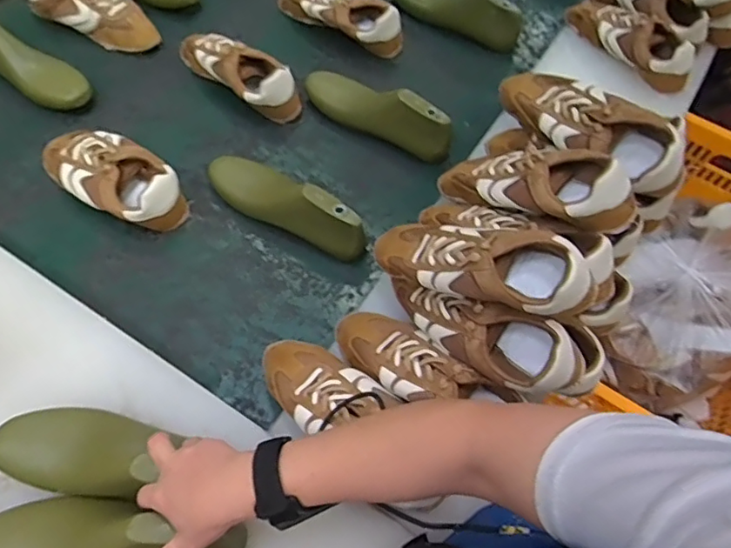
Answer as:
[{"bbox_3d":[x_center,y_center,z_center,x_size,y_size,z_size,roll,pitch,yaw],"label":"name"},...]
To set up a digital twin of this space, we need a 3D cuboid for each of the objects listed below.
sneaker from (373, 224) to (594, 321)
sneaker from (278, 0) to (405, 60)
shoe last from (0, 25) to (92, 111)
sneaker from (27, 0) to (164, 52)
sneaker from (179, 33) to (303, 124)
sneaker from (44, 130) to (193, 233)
[{"bbox_3d":[0.112,-0.011,0.596,0.239,0.080,0.087,12,61,30],"label":"sneaker"},{"bbox_3d":[-0.050,-0.452,0.972,0.239,0.080,0.075,29,66,11],"label":"sneaker"},{"bbox_3d":[-0.527,-0.330,0.865,0.220,0.084,0.089,35,67,14],"label":"shoe last"},{"bbox_3d":[-0.457,-0.447,0.939,0.236,0.074,0.083,23,64,8],"label":"sneaker"},{"bbox_3d":[-0.204,-0.323,0.891,0.234,0.086,0.084,35,67,13],"label":"sneaker"},{"bbox_3d":[-0.356,-0.138,0.781,0.226,0.073,0.099,31,66,12],"label":"sneaker"}]

